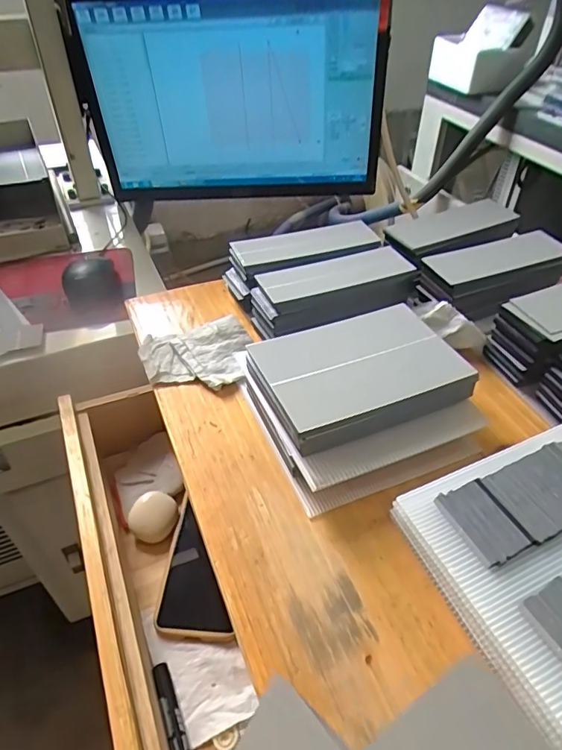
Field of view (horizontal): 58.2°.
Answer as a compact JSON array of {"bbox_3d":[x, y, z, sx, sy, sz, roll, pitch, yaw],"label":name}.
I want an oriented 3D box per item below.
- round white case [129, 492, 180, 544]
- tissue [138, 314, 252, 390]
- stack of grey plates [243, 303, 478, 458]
[{"bbox_3d":[-0.134,0.149,0.534,0.048,0.017,0.050,0,43,0],"label":"round white case"},{"bbox_3d":[-0.081,-0.018,0.480,0.101,0.021,0.081,-8,44,-9],"label":"tissue"},{"bbox_3d":[0.062,-0.003,0.408,0.153,0.025,0.108,-15,45,-16],"label":"stack of grey plates"}]

